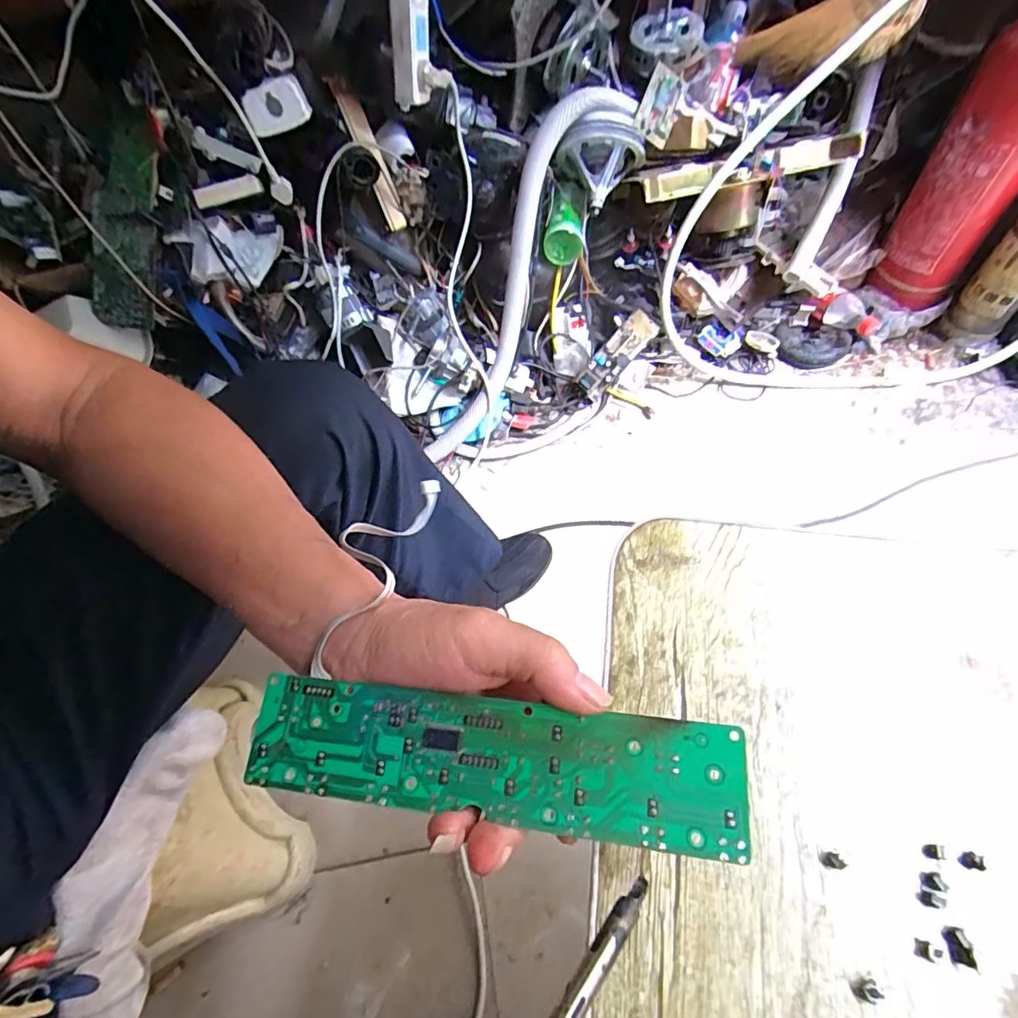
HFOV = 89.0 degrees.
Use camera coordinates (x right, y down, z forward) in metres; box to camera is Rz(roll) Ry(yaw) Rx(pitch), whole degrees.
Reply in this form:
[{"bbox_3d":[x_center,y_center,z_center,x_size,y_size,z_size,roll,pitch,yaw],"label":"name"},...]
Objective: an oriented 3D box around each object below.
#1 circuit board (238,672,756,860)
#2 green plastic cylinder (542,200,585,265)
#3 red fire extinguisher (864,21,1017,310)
[{"bbox_3d":[-0.011,0.104,0.215,0.204,0.010,0.044,3,58,11],"label":"circuit board"},{"bbox_3d":[0.097,-0.485,0.904,0.066,0.070,0.089,5,59,7],"label":"green plastic cylinder"},{"bbox_3d":[0.729,-0.517,0.819,0.143,0.382,0.134,31,68,23],"label":"red fire extinguisher"}]

